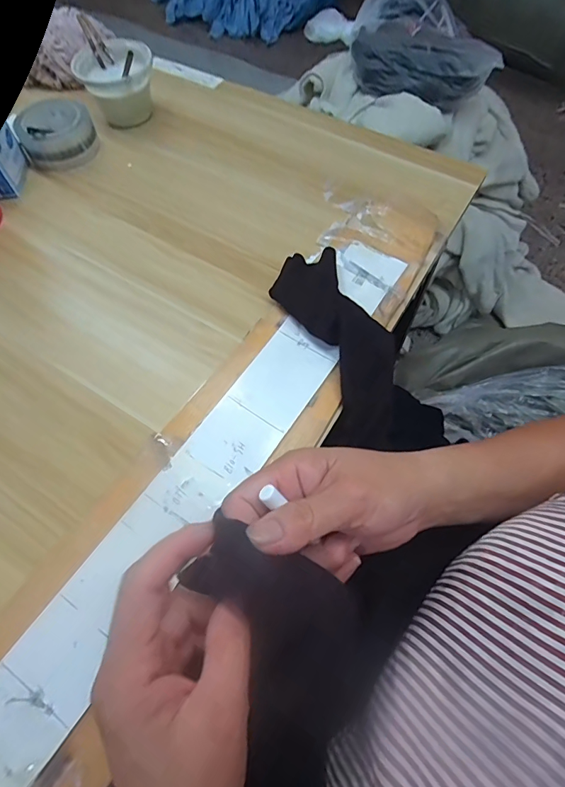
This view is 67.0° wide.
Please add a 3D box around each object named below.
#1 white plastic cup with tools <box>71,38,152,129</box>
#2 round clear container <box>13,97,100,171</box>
[{"bbox_3d":[-0.245,-0.467,0.645,0.107,0.090,0.105,0,63,1],"label":"white plastic cup with tools"},{"bbox_3d":[-0.333,-0.385,0.629,0.103,0.055,0.102,0,63,1],"label":"round clear container"}]

